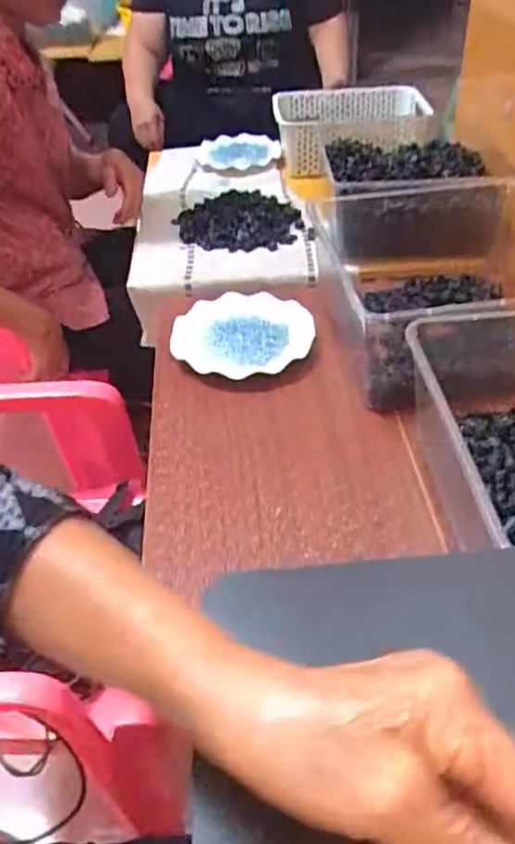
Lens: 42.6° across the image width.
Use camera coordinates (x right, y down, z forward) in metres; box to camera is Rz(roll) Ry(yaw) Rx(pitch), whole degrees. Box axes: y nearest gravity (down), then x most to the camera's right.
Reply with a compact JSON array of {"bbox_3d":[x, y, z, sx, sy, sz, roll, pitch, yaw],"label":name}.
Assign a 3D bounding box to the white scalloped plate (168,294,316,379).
[{"bbox_3d":[-0.019,-0.115,0.868,0.170,0.032,0.170,-2,45,2],"label":"white scalloped plate"}]

